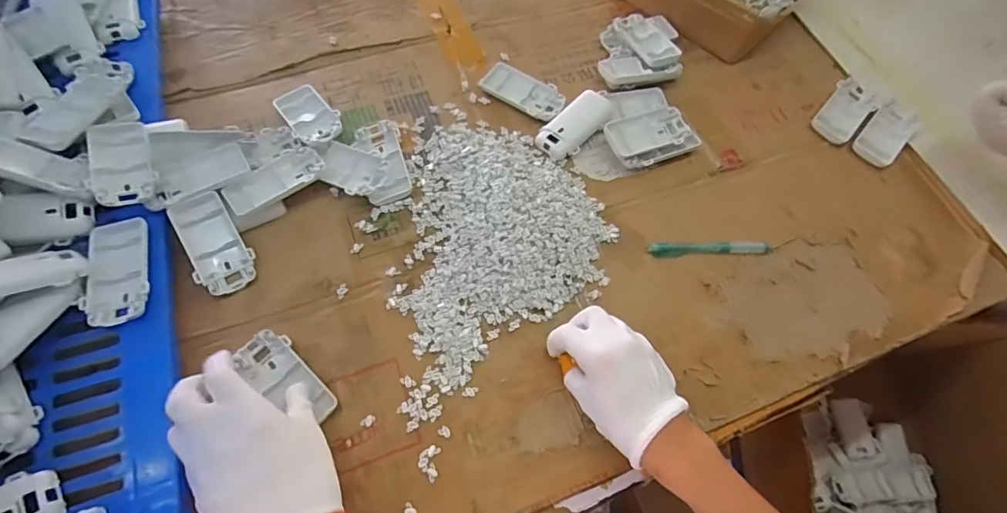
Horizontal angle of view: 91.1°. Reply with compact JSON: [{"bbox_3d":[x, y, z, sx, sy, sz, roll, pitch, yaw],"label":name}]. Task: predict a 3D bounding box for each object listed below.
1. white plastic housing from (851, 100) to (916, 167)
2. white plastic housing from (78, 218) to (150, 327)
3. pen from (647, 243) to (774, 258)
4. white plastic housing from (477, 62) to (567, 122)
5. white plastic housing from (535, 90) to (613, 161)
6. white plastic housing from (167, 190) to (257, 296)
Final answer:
[{"bbox_3d":[0.457,-0.149,0.587,0.046,0.017,0.101,41,70,14],"label":"white plastic housing"},{"bbox_3d":[-0.331,0.014,0.426,0.051,0.014,0.094,-11,67,-7],"label":"white plastic housing"},{"bbox_3d":[0.213,-0.007,0.512,0.125,0.011,0.014,0,66,-3],"label":"pen"},{"bbox_3d":[0.023,-0.191,0.579,0.096,0.017,0.052,31,68,10],"label":"white plastic housing"},{"bbox_3d":[0.081,-0.149,0.559,0.044,0.018,0.100,41,71,14],"label":"white plastic housing"},{"bbox_3d":[-0.272,-0.011,0.464,0.050,0.009,0.095,-30,88,-17],"label":"white plastic housing"}]

